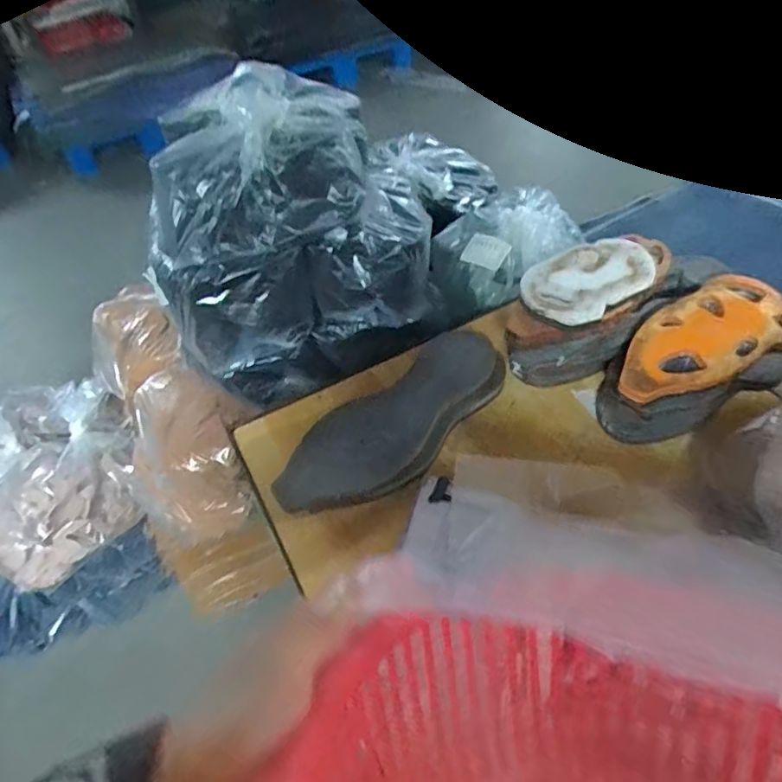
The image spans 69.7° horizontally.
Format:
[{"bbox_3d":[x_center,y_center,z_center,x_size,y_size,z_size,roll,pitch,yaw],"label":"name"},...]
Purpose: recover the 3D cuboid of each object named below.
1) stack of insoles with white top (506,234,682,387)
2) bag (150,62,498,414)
[{"bbox_3d":[0.234,-0.094,0.683,0.236,0.128,0.103,-30,54,-18],"label":"stack of insoles with white top"},{"bbox_3d":[-0.126,-0.195,0.734,0.353,0.329,0.208,-20,52,-10],"label":"bag"}]

